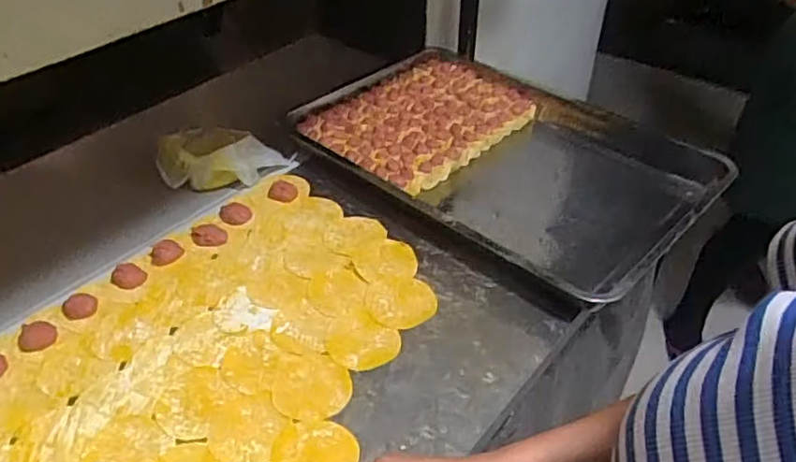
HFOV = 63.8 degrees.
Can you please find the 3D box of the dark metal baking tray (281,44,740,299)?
[{"bbox_3d":[0.165,-0.129,0.979,0.577,0.057,0.429,32,50,31],"label":"dark metal baking tray"}]

